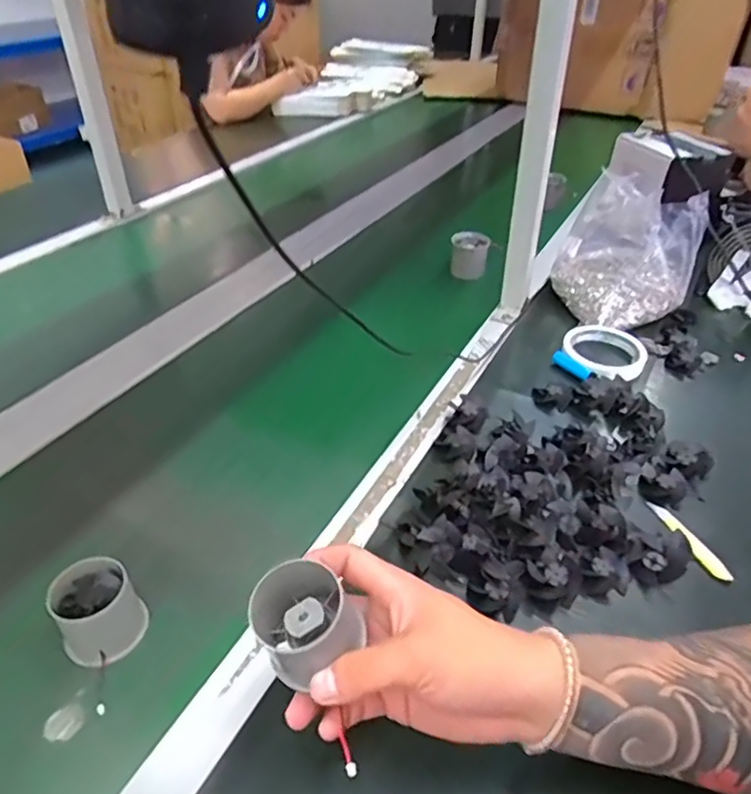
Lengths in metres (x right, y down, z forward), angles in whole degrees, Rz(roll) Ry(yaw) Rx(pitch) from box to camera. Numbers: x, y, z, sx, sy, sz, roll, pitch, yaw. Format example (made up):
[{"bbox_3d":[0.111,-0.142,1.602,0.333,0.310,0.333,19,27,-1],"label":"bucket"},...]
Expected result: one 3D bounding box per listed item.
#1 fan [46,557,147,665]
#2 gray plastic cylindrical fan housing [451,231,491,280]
[{"bbox_3d":[-0.195,0.153,0.423,0.053,0.055,0.051,1,39,-1],"label":"fan"},{"bbox_3d":[0.141,-0.212,0.899,0.058,0.053,0.055,9,39,9],"label":"gray plastic cylindrical fan housing"}]

